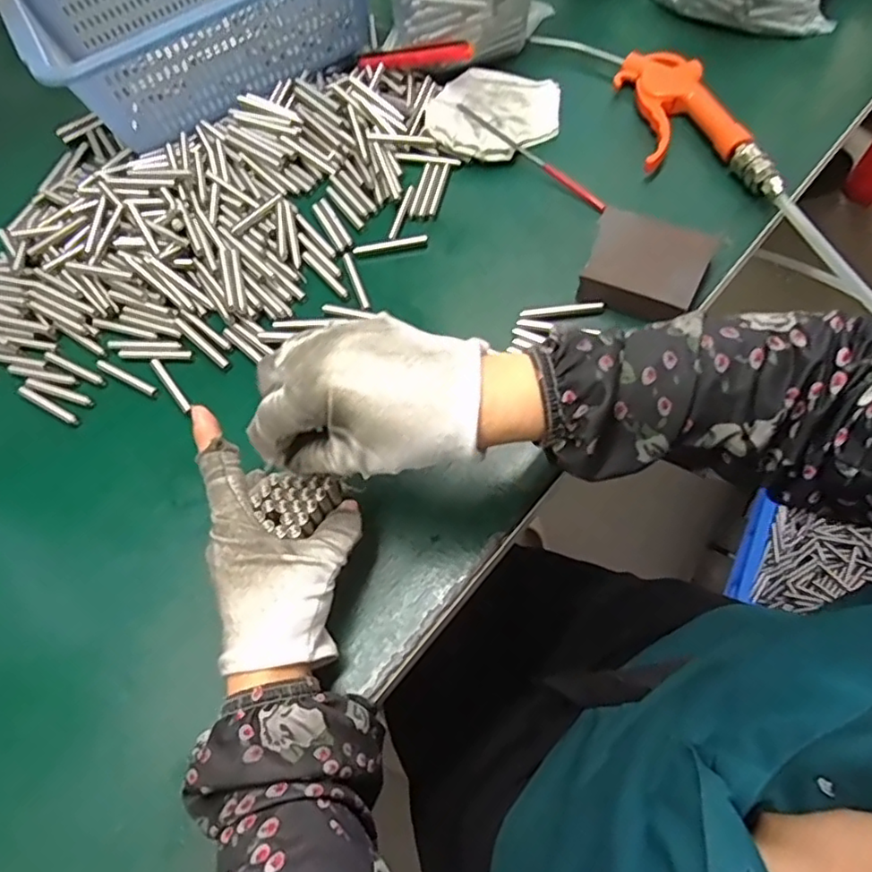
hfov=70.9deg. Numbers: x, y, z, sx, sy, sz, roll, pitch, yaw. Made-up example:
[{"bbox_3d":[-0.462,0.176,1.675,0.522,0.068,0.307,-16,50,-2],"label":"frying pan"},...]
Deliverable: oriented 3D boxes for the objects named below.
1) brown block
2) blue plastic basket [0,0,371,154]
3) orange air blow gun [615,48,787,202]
[{"bbox_3d":[0.145,-0.116,0.425,0.075,0.034,0.064,21,65,12],"label":"brown block"},{"bbox_3d":[-0.219,-0.399,0.566,0.310,0.088,0.254,-31,66,-14],"label":"blue plastic basket"},{"bbox_3d":[0.193,-0.248,0.485,0.072,0.025,0.180,-10,63,-4],"label":"orange air blow gun"}]

